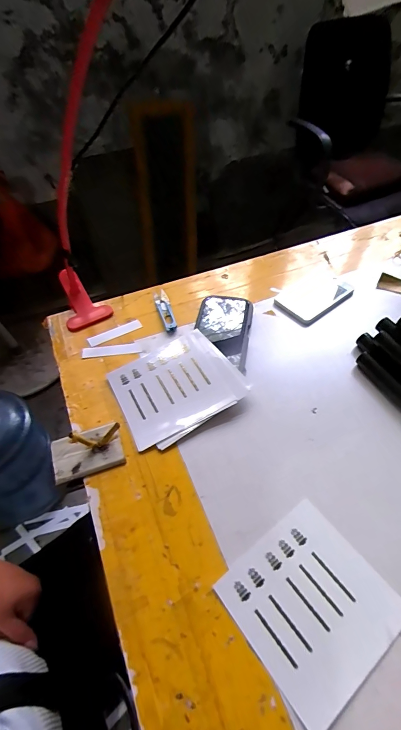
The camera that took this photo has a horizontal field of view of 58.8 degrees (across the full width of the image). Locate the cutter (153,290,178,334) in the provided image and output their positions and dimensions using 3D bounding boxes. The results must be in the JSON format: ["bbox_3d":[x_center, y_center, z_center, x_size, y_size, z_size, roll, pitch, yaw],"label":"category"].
[{"bbox_3d":[-0.057,-0.086,0.574,0.022,0.008,0.093,-13,51,-10],"label":"cutter"}]

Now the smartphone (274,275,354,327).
[{"bbox_3d":[0.189,-0.115,0.592,0.126,0.012,0.079,-31,57,-23],"label":"smartphone"}]

